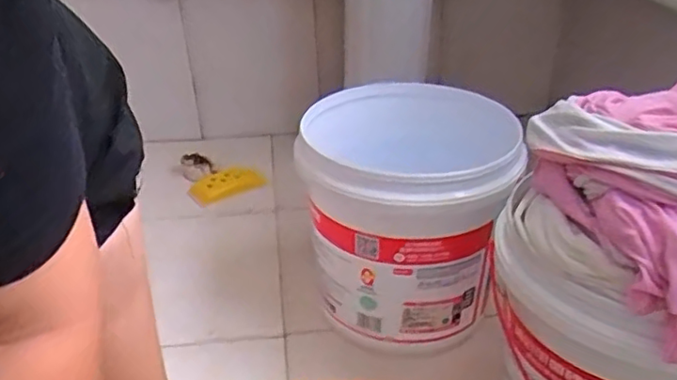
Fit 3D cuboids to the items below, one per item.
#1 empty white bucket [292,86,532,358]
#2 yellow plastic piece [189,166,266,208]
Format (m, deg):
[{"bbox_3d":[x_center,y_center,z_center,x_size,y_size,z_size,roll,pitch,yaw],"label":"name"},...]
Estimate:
[{"bbox_3d":[0.091,0.035,0.808,0.258,0.255,0.263,2,31,10],"label":"empty white bucket"},{"bbox_3d":[-0.200,-0.009,1.134,0.132,0.028,0.064,-8,31,-7],"label":"yellow plastic piece"}]

